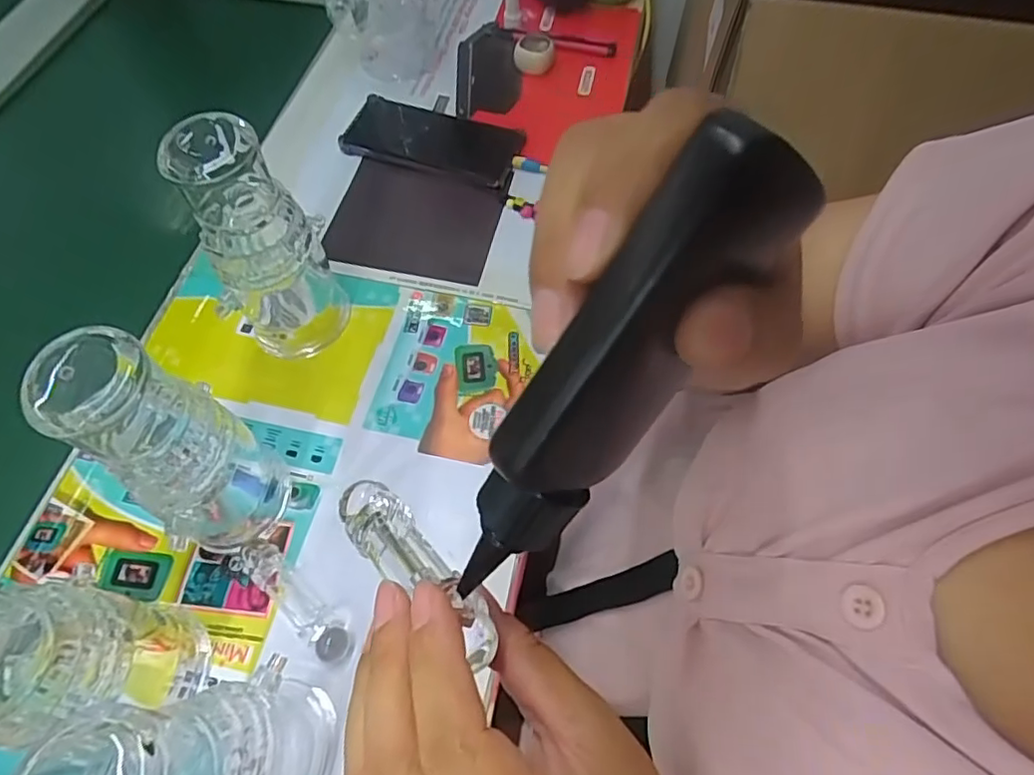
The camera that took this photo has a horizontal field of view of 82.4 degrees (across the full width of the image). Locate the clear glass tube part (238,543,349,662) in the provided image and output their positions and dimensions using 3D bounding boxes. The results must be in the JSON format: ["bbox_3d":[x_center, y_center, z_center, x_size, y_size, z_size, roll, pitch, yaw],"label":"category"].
[{"bbox_3d":[-0.138,0.133,0.369,0.092,0.015,0.021,38,68,19],"label":"clear glass tube part"}]

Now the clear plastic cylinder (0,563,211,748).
[{"bbox_3d":[-0.220,0.128,0.286,0.064,0.175,0.067,17,63,10],"label":"clear plastic cylinder"}]

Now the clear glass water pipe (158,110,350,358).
[{"bbox_3d":[-0.170,-0.091,0.401,0.063,0.178,0.066,-9,61,-4],"label":"clear glass water pipe"}]

